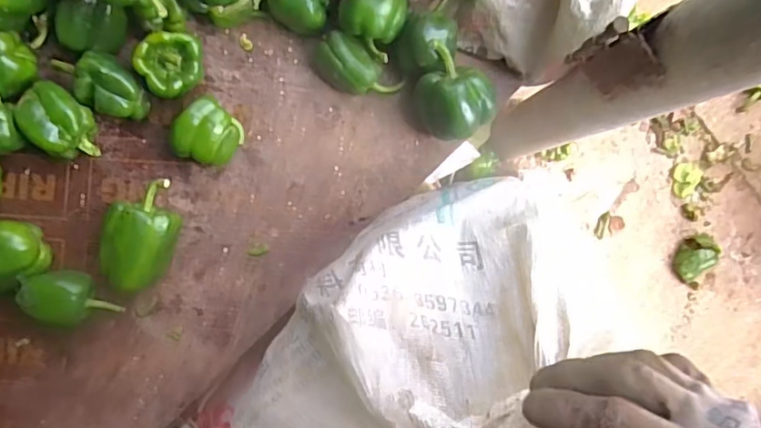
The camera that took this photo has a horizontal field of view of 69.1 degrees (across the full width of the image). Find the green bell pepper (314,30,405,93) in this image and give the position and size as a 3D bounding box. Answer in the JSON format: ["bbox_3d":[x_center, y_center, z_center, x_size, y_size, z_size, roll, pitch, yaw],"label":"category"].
[{"bbox_3d":[-0.030,-0.170,0.656,0.097,0.050,0.055,43,87,-2],"label":"green bell pepper"}]

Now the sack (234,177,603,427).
[{"bbox_3d":[0.028,0.086,0.418,0.196,0.254,0.267,20,88,-3],"label":"sack"}]

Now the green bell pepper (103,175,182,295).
[{"bbox_3d":[-0.274,0.023,0.636,0.077,0.078,0.132,19,88,-3],"label":"green bell pepper"}]

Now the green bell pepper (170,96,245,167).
[{"bbox_3d":[-0.202,-0.095,0.650,0.066,0.061,0.071,0,89,-3],"label":"green bell pepper"}]

